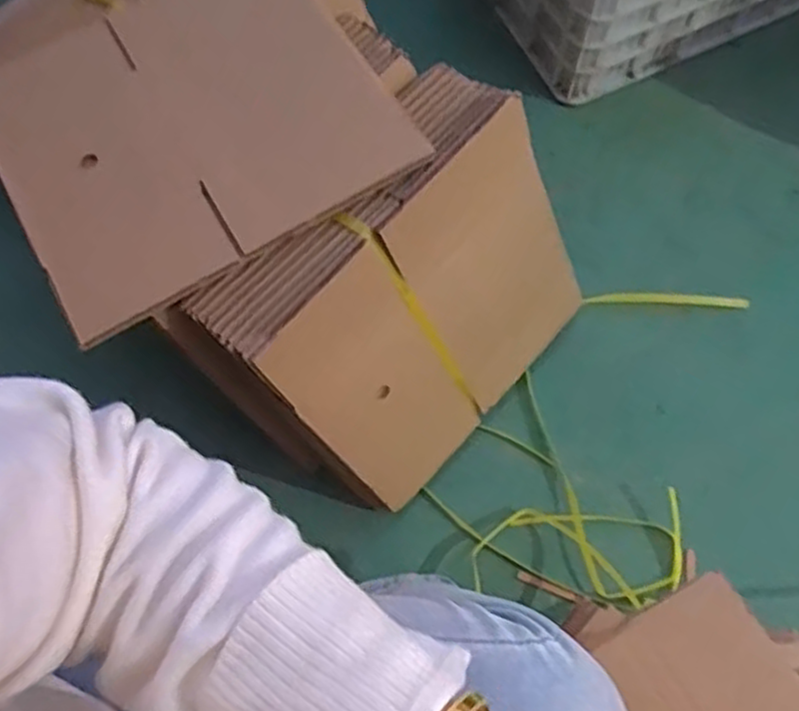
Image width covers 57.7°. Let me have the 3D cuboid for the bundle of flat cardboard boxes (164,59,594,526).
[{"bbox_3d":[0.003,-0.045,0.762,0.369,0.338,0.110,-45,46,-13],"label":"bundle of flat cardboard boxes"}]

